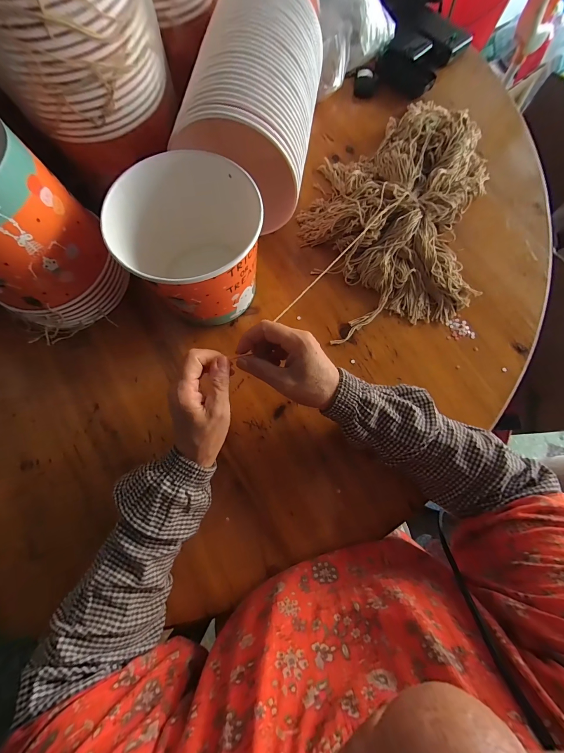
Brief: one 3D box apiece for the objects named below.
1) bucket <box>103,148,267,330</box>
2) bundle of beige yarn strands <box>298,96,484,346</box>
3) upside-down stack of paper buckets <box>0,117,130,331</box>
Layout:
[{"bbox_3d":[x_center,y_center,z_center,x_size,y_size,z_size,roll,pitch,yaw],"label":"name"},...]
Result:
[{"bbox_3d":[-0.105,-0.144,0.357,0.143,0.134,0.147,0,76,-1],"label":"bucket"},{"bbox_3d":[0.176,-0.255,0.433,0.267,0.055,0.404,14,76,2],"label":"bundle of beige yarn strands"},{"bbox_3d":[-0.292,-0.153,0.327,0.126,0.191,0.153,44,79,9],"label":"upside-down stack of paper buckets"}]

